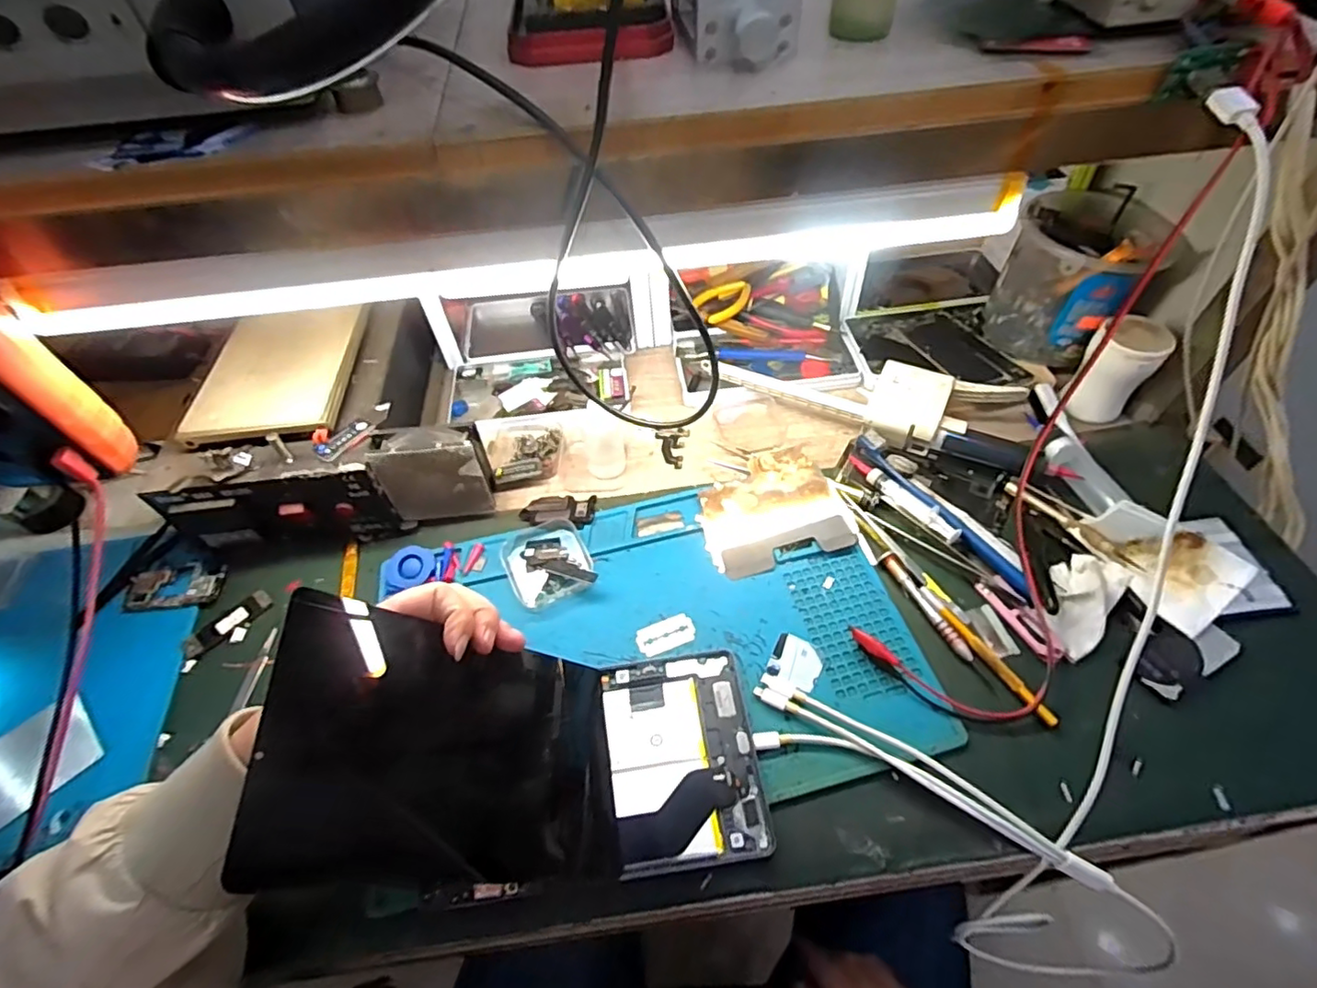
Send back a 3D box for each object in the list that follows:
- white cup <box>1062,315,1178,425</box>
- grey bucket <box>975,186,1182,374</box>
[{"bbox_3d":[0.396,-0.105,0.526,0.051,0.085,0.060,36,61,27],"label":"white cup"},{"bbox_3d":[0.381,-0.200,0.562,0.105,0.118,0.108,-2,52,3],"label":"grey bucket"}]

